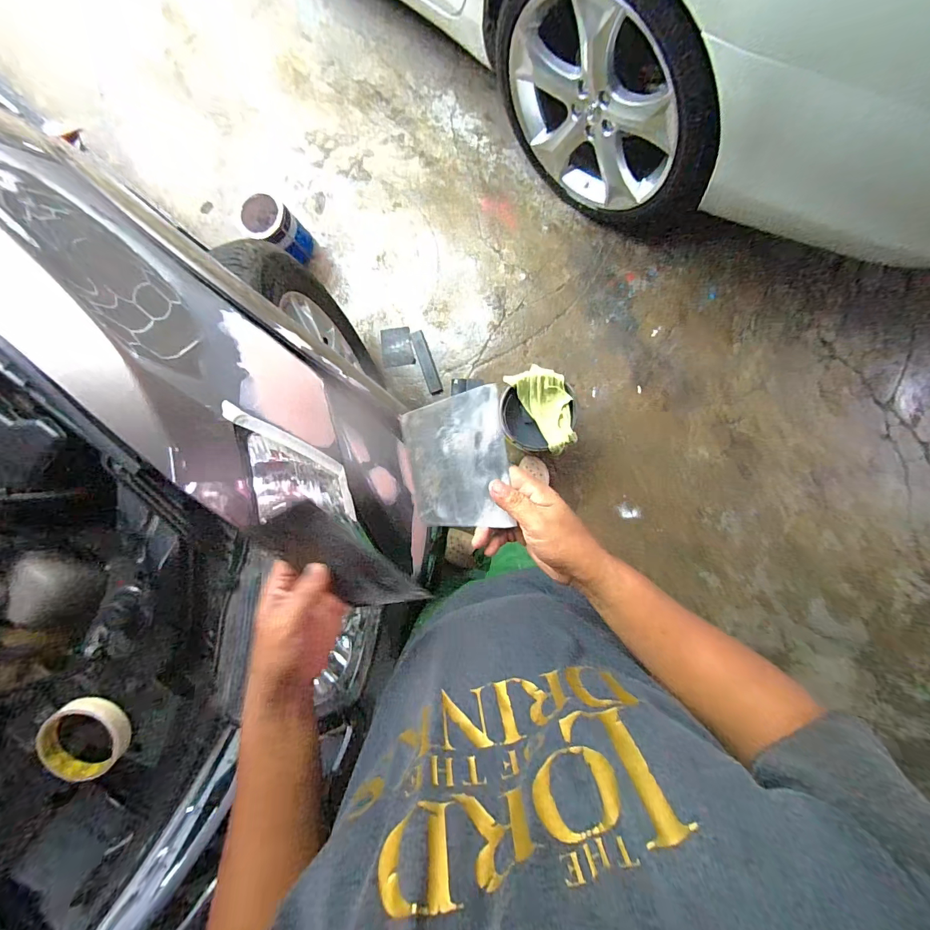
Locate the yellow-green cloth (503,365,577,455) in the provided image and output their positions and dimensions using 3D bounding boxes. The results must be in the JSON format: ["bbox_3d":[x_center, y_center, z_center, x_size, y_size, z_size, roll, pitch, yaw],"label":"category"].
[{"bbox_3d":[0.247,-0.182,1.193,0.140,0.055,0.270,-32,88,3],"label":"yellow-green cloth"}]

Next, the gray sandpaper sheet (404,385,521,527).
[{"bbox_3d":[-0.006,-0.001,0.403,0.094,0.004,0.134,-8,102,5],"label":"gray sandpaper sheet"}]

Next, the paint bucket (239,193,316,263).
[{"bbox_3d":[-0.648,-0.811,1.424,0.163,0.209,0.162,0,90,3],"label":"paint bucket"}]

